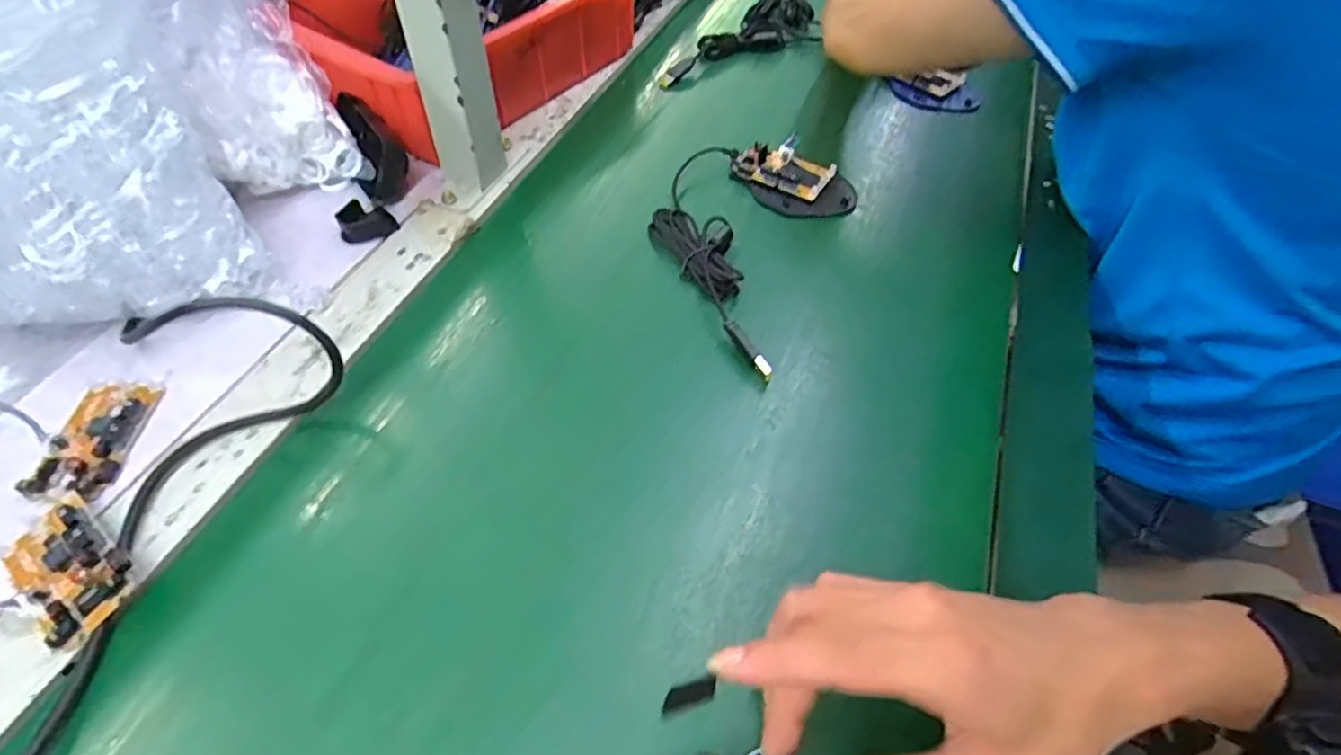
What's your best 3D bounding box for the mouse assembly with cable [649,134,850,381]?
[{"bbox_3d":[0.049,-0.111,0.492,0.138,0.019,0.238,22,55,14],"label":"mouse assembly with cable"}]

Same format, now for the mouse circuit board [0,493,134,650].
[{"bbox_3d":[-0.301,0.093,0.321,0.074,0.019,0.042,33,58,21],"label":"mouse circuit board"}]

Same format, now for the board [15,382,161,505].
[{"bbox_3d":[-0.332,0.033,0.374,0.045,0.010,0.081,3,53,-1],"label":"board"}]

